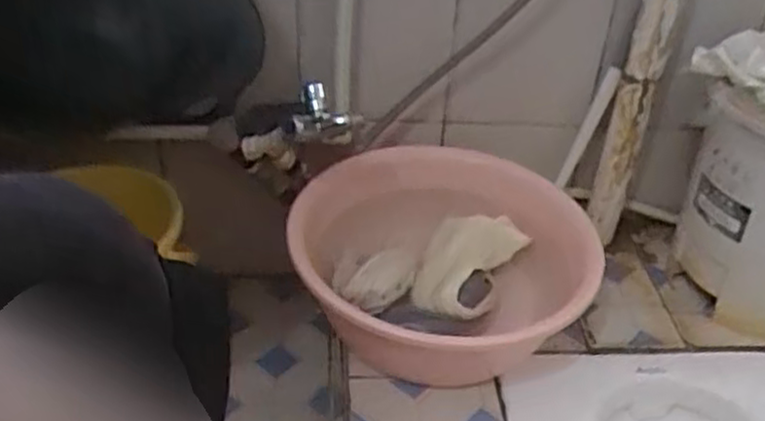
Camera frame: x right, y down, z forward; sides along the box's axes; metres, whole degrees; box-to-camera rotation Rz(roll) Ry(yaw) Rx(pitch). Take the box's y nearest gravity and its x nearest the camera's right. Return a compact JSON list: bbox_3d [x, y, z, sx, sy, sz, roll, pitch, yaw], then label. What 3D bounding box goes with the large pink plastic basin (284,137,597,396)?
[{"bbox_3d":[0.076,0.078,0.887,0.331,0.177,0.322,2,37,-1],"label":"large pink plastic basin"}]

